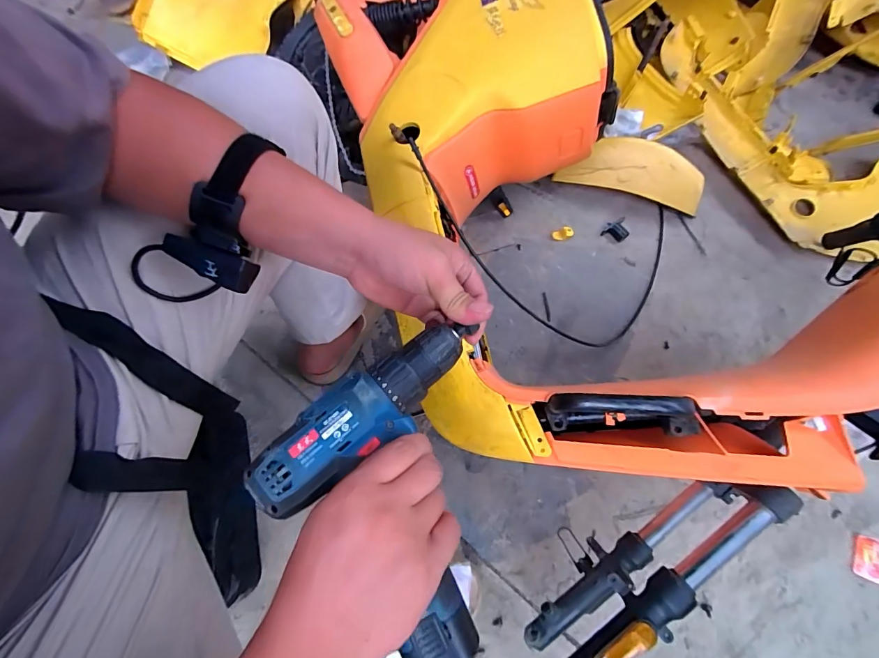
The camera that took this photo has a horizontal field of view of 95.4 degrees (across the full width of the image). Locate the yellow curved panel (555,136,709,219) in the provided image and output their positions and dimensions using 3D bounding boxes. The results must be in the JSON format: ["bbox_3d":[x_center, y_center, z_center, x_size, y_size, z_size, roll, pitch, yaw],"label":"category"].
[{"bbox_3d":[0.393,-0.324,0.814,0.287,0.093,0.071,18,71,8],"label":"yellow curved panel"}]

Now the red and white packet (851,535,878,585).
[{"bbox_3d":[0.682,0.364,0.631,0.046,0.008,0.064,21,72,9],"label":"red and white packet"}]

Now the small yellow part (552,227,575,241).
[{"bbox_3d":[0.262,-0.203,0.846,0.043,0.014,0.022,-15,70,-4],"label":"small yellow part"}]

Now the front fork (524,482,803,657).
[{"bbox_3d":[0.231,0.305,0.490,0.348,0.230,0.078,-35,68,-12],"label":"front fork"}]

